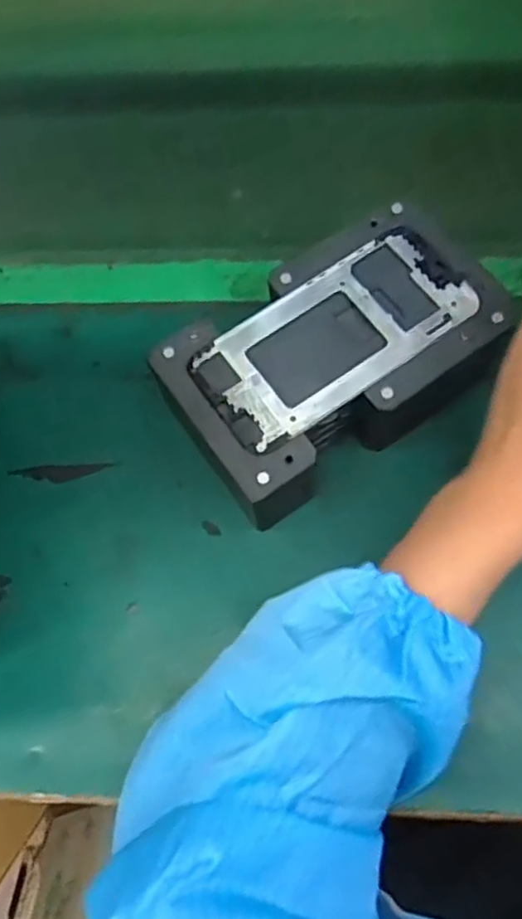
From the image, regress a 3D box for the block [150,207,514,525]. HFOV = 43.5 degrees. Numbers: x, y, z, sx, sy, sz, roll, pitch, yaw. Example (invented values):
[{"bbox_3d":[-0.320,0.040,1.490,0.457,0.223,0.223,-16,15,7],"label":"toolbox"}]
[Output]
[{"bbox_3d":[0.045,-0.054,0.395,0.189,0.064,0.127,-33,70,-9],"label":"block"}]

